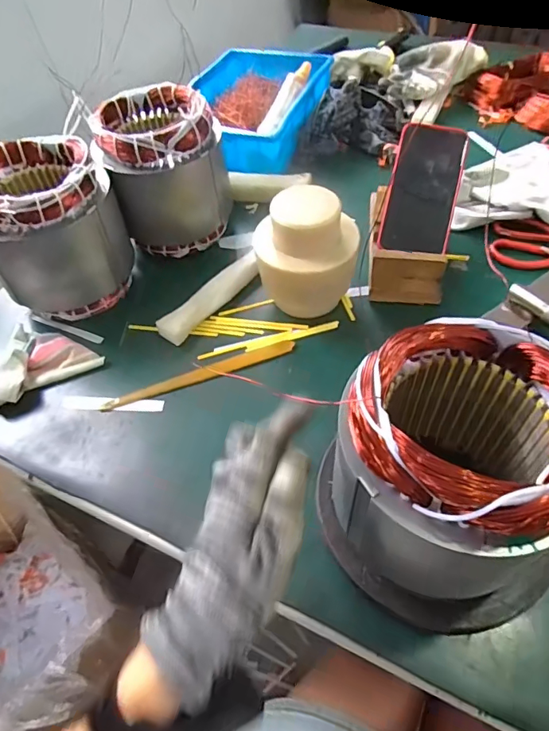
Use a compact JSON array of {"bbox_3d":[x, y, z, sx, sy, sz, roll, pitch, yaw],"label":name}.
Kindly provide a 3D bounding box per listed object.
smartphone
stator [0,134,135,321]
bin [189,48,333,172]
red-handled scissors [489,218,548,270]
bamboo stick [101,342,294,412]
[{"bbox_3d":[0.178,-0.211,0.580,0.080,0.011,0.150,12,93,19],"label":"smartphone"},{"bbox_3d":[-0.260,-0.155,0.565,0.142,0.161,0.142,-33,56,-19],"label":"stator"},{"bbox_3d":[-0.033,-0.421,0.787,0.205,0.068,0.321,9,53,13],"label":"bin"},{"bbox_3d":[0.351,-0.143,0.596,0.154,0.030,0.071,18,56,19],"label":"red-handled scissors"},{"bbox_3d":[-0.080,0.010,0.523,0.210,0.007,0.021,-19,52,-9],"label":"bamboo stick"}]

